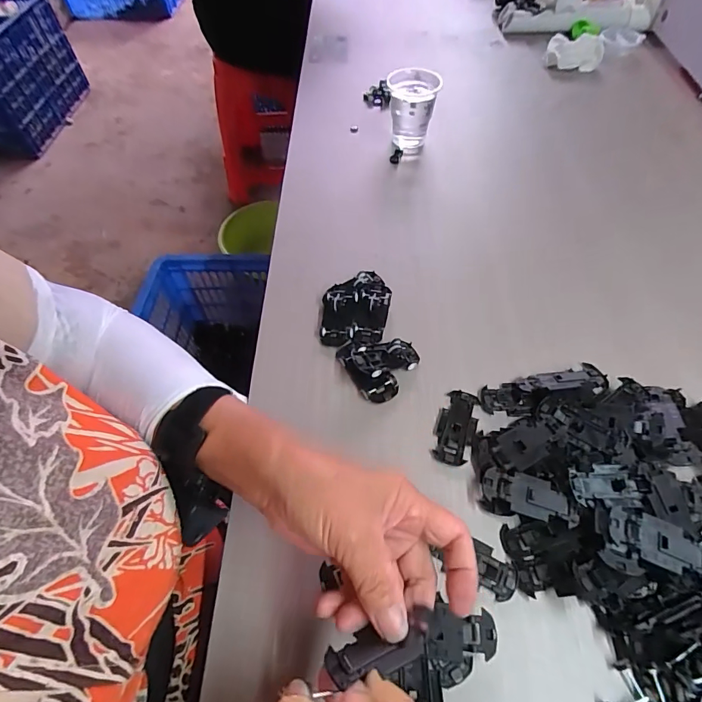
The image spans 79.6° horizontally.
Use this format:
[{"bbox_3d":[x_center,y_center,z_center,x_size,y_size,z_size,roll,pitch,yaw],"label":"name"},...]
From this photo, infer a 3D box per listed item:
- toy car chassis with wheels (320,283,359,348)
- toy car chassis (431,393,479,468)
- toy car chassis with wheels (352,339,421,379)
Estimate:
[{"bbox_3d":[-0.012,-0.036,0.398,0.032,0.012,0.066,6,71,6],"label":"toy car chassis with wheels"},{"bbox_3d":[0.086,0.061,0.343,0.031,0.004,0.065,19,60,14],"label":"toy car chassis"},{"bbox_3d":[0.031,0.005,0.367,0.061,0.012,0.032,-6,55,-24],"label":"toy car chassis with wheels"}]

